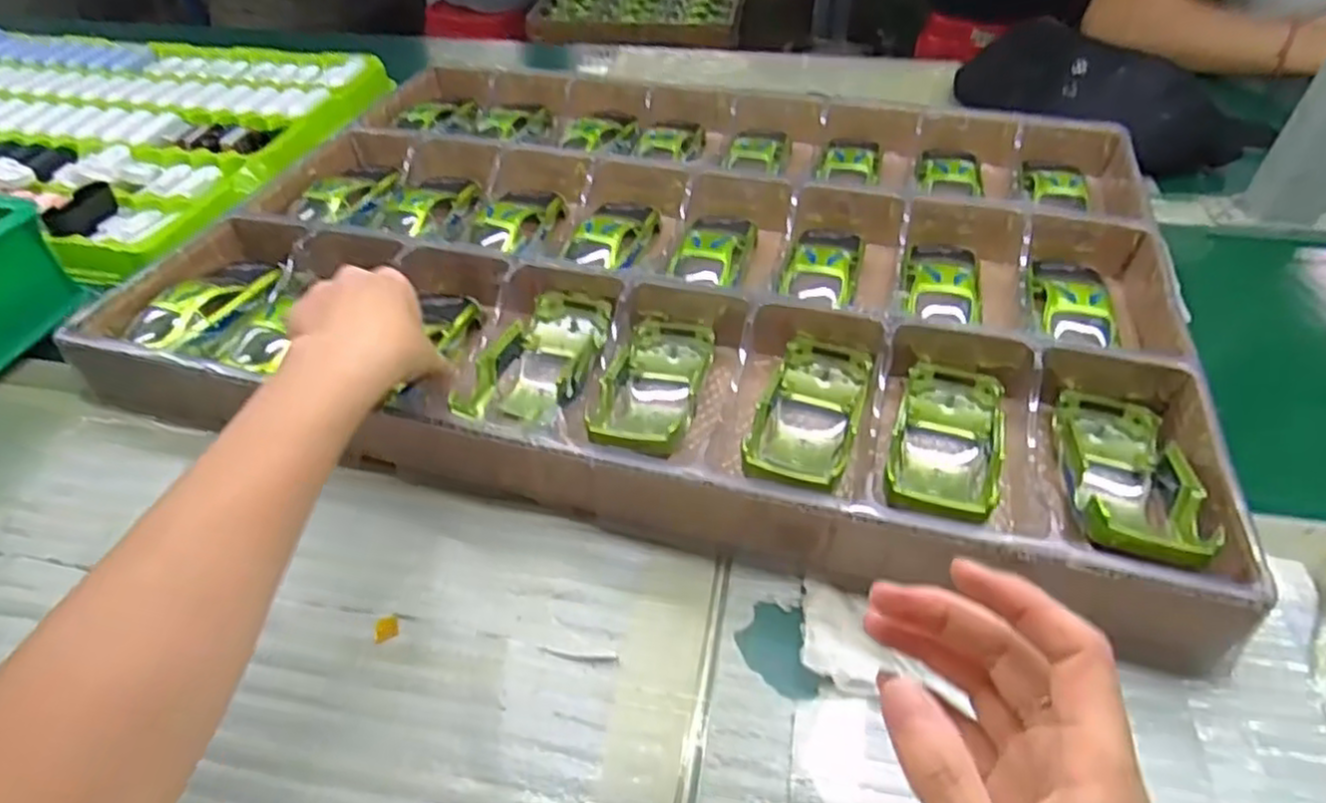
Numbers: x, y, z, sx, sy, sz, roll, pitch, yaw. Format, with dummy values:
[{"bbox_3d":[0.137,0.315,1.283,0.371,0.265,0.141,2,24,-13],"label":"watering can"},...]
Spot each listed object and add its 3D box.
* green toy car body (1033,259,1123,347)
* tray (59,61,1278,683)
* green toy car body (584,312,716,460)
[{"bbox_3d":[0.266,-0.071,0.464,0.045,0.020,0.088,12,47,14],"label":"green toy car body"},{"bbox_3d":[0.003,-0.117,0.525,0.644,0.054,0.458,11,48,13],"label":"tray"},{"bbox_3d":[-0.005,-0.007,0.421,0.055,0.038,0.135,7,29,9],"label":"green toy car body"}]

